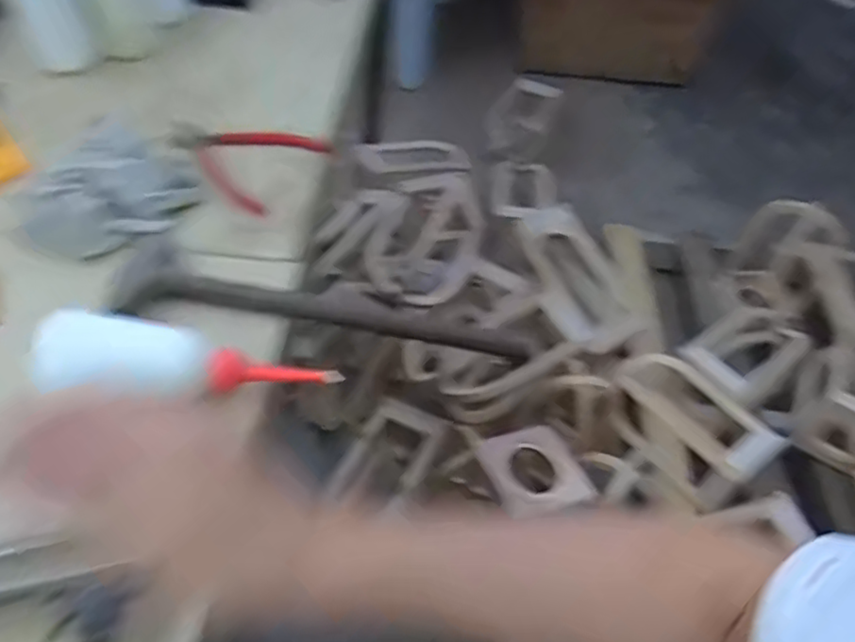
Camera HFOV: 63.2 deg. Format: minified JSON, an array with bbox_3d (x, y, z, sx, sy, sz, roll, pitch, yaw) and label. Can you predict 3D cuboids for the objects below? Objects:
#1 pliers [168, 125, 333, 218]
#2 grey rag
[{"bbox_3d":[-0.180,-0.156,0.646,0.144,0.026,0.102,26,52,16],"label":"pliers"},{"bbox_3d":[-0.278,-0.119,0.583,0.137,0.048,0.142,-33,60,-28],"label":"grey rag"}]

